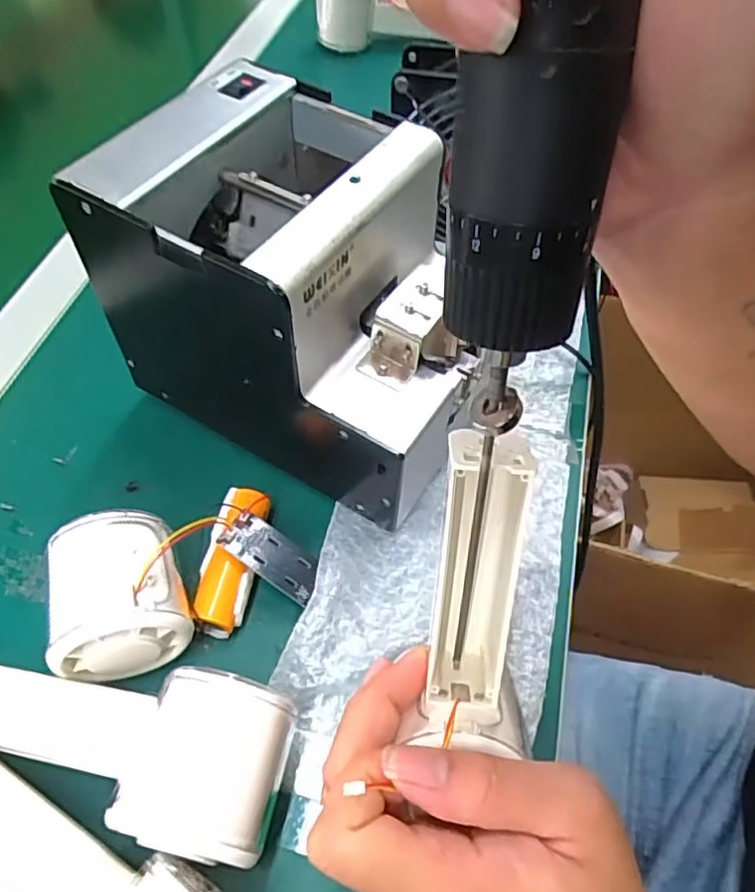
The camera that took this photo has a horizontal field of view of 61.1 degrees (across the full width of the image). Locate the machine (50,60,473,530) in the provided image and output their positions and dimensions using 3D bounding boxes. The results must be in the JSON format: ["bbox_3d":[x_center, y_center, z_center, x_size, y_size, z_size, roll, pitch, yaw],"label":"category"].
[{"bbox_3d":[-0.033,-0.077,0.332,0.171,0.146,0.127,28,60,18],"label":"machine"}]

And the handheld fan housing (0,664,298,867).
[{"bbox_3d":[-0.112,0.120,0.264,0.154,0.045,0.061,10,56,7],"label":"handheld fan housing"}]

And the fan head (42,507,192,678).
[{"bbox_3d":[-0.115,0.069,0.291,0.054,0.055,0.062,-15,57,-9],"label":"fan head"}]

